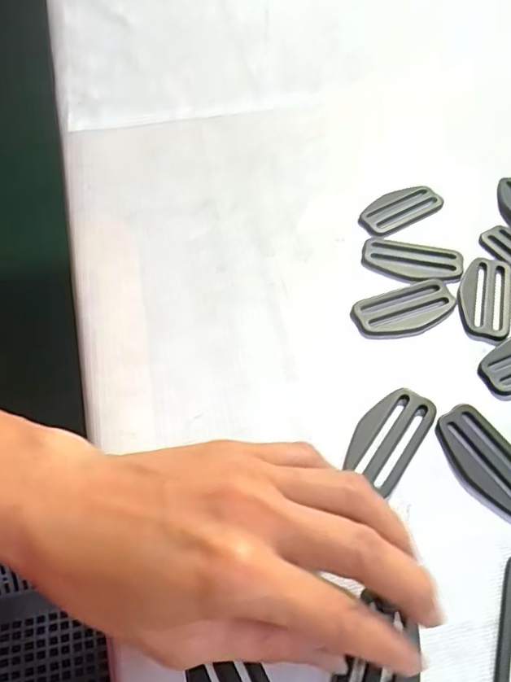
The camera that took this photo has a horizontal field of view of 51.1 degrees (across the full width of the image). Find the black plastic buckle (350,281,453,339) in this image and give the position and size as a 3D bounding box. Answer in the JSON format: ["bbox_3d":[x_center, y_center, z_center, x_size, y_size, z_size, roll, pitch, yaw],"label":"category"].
[{"bbox_3d":[0.087,-0.018,0.305,0.061,0.004,0.030,-18,56,-14],"label":"black plastic buckle"}]

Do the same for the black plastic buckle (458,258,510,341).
[{"bbox_3d":[0.135,-0.027,0.314,0.030,0.004,0.060,15,55,9],"label":"black plastic buckle"}]

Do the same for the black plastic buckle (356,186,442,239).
[{"bbox_3d":[0.097,-0.089,0.359,0.059,0.006,0.025,-26,58,-19],"label":"black plastic buckle"}]

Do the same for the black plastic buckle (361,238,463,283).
[{"bbox_3d":[0.097,-0.050,0.328,0.059,0.004,0.032,11,54,7],"label":"black plastic buckle"}]

